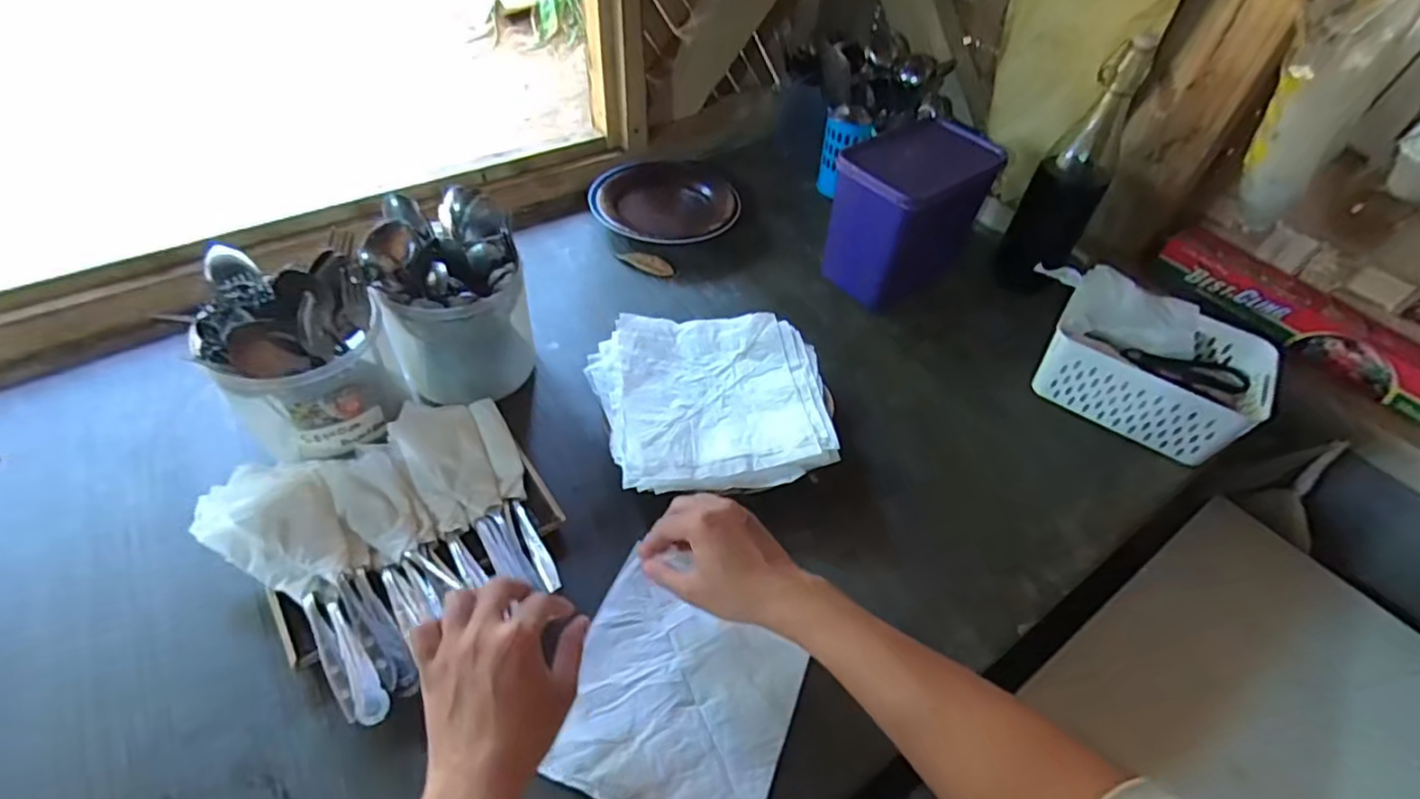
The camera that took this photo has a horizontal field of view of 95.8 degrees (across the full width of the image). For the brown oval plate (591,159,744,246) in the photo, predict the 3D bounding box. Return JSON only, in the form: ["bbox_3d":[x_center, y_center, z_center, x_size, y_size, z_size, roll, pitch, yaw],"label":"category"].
[{"bbox_3d":[-0.072,-0.285,0.929,0.202,0.042,0.209,-18,53,-20],"label":"brown oval plate"}]

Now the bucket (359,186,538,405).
[{"bbox_3d":[-0.257,-0.094,0.654,0.129,0.179,0.139,3,48,-3],"label":"bucket"}]

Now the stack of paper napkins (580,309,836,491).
[{"bbox_3d":[0.005,-0.007,0.653,0.228,0.020,0.214,-7,49,-12],"label":"stack of paper napkins"}]

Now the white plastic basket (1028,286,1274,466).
[{"bbox_3d":[0.492,-0.033,0.727,0.199,0.097,0.148,33,53,22],"label":"white plastic basket"}]

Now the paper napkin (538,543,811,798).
[{"bbox_3d":[-0.027,0.230,0.494,0.173,0.012,0.159,19,49,11],"label":"paper napkin"}]

